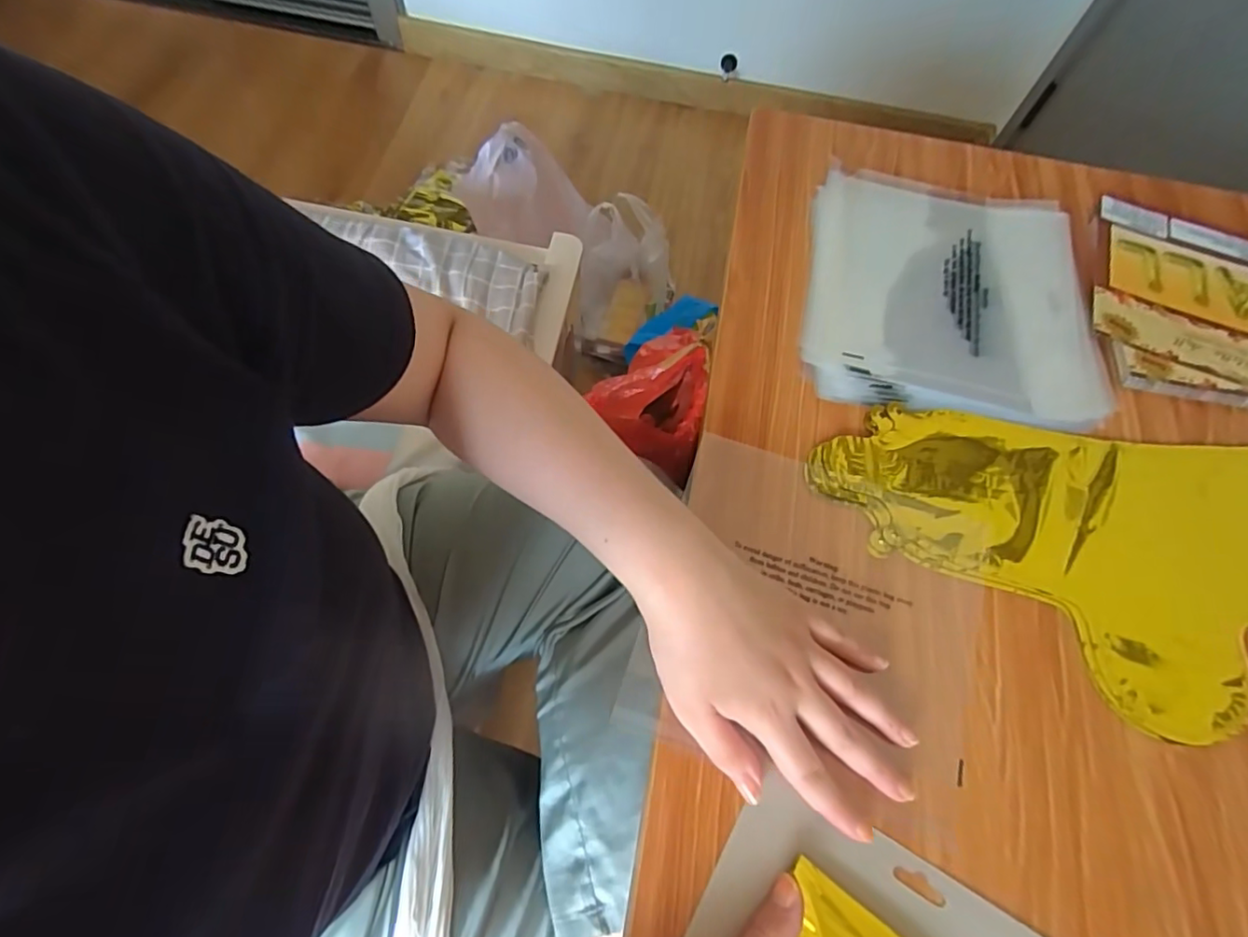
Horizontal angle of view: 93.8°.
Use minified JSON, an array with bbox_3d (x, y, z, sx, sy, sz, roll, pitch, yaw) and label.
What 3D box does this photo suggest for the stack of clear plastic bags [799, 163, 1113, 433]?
[{"bbox_3d":[0.252,-0.141,0.454,0.213,0.012,0.217,9,67,1],"label":"stack of clear plastic bags"}]

